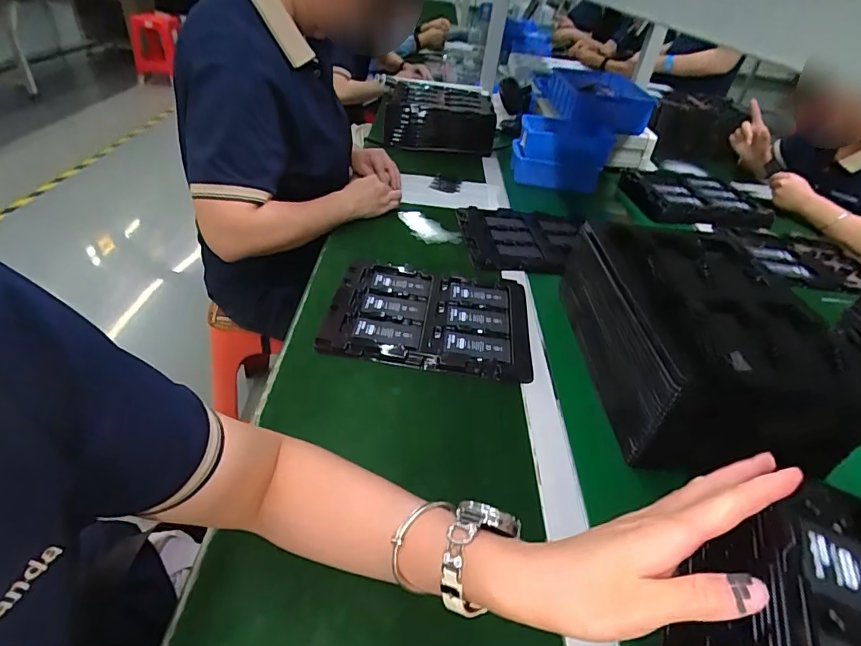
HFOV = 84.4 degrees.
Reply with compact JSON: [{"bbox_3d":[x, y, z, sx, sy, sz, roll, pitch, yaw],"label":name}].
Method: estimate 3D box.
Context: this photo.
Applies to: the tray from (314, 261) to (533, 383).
[{"bbox_3d":[0.000,-0.015,0.673,0.277,0.012,0.220,8,37,1],"label":"tray"}]

